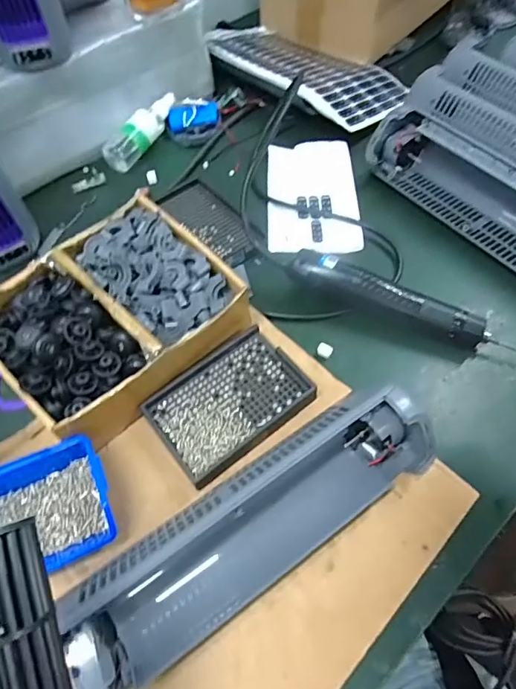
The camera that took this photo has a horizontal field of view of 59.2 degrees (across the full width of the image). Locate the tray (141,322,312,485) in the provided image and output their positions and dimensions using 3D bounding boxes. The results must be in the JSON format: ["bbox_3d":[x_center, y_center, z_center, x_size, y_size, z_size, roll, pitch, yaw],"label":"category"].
[{"bbox_3d":[-0.027,0.052,0.416,0.133,0.025,0.092,-36,64,-19],"label":"tray"}]

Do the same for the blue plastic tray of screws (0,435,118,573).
[{"bbox_3d":[-0.170,0.133,0.360,0.111,0.048,0.086,-22,65,-12],"label":"blue plastic tray of screws"}]

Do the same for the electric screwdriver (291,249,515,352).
[{"bbox_3d":[0.141,-0.037,0.459,0.231,0.043,0.040,21,63,9],"label":"electric screwdriver"}]

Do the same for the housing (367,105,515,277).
[{"bbox_3d":[0.259,-0.168,0.512,0.076,0.090,0.293,-36,64,-19],"label":"housing"}]

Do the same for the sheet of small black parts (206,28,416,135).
[{"bbox_3d":[0.067,-0.419,0.683,0.315,0.020,0.189,40,55,20],"label":"sheet of small black parts"}]

